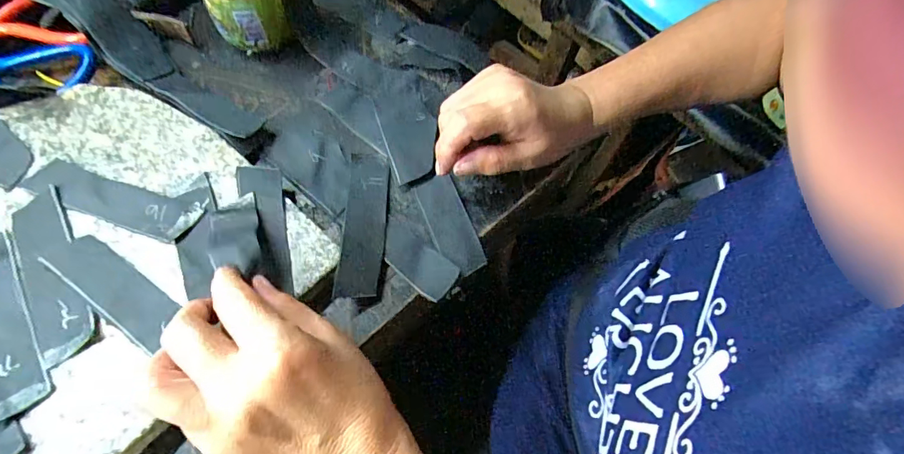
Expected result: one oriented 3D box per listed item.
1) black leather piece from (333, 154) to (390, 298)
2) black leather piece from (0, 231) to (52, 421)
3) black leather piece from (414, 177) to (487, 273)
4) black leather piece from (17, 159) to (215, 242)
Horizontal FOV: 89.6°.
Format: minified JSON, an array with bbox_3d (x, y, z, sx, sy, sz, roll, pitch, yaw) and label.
[{"bbox_3d":[-0.062,-0.005,0.326,0.028,0.004,0.114,6,60,-11],"label":"black leather piece"},{"bbox_3d":[-0.269,0.056,0.270,0.030,0.004,0.119,-31,70,-17],"label":"black leather piece"},{"bbox_3d":[-0.001,-0.003,0.329,0.030,0.011,0.074,-20,67,-13],"label":"black leather piece"},{"bbox_3d":[-0.225,-0.025,0.310,0.121,0.005,0.044,17,64,5],"label":"black leather piece"}]

